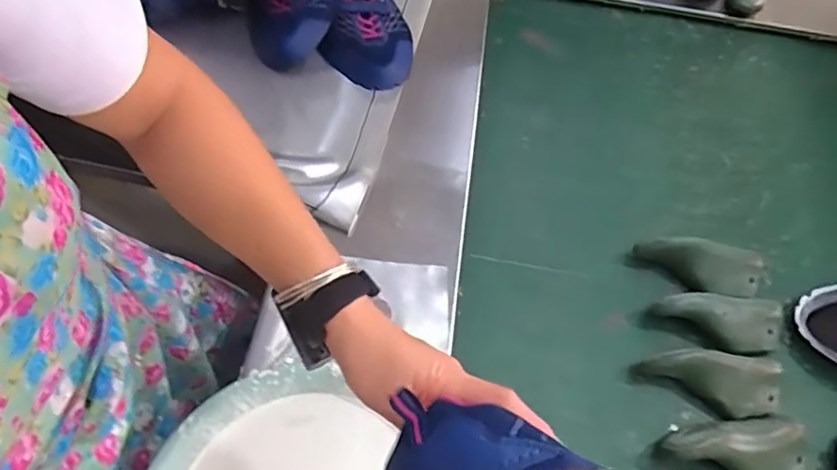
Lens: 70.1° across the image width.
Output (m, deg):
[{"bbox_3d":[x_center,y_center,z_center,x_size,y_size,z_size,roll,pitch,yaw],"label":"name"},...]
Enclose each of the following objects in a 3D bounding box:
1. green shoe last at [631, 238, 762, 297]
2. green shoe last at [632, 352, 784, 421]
[{"bbox_3d":[0.395,0.046,0.829,0.169,0.047,0.065,6,60,0],"label":"green shoe last"},{"bbox_3d":[0.380,0.186,0.748,0.189,0.053,0.078,1,60,-3],"label":"green shoe last"}]

